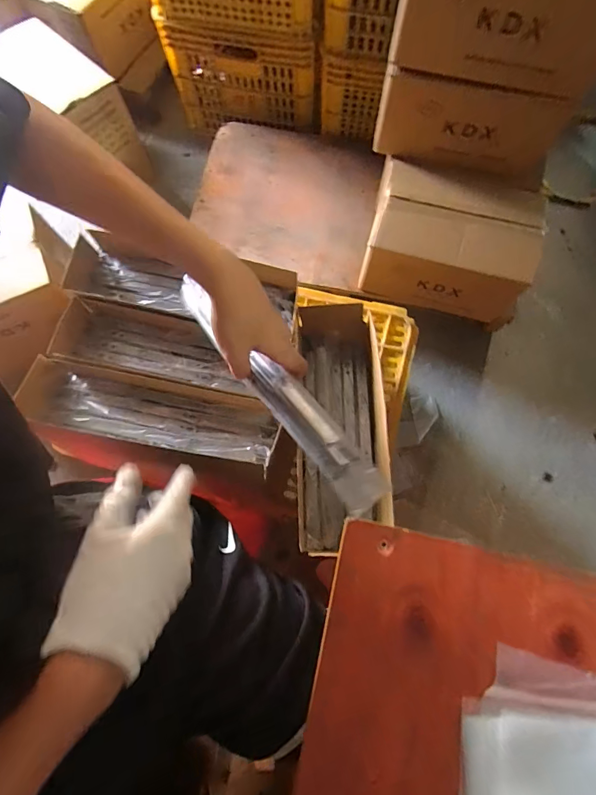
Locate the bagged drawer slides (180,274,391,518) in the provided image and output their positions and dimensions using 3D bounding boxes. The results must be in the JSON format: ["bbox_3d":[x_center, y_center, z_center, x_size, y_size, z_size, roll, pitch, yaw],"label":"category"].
[{"bbox_3d":[-0.035,-0.018,0.414,0.040,0.038,0.335,-39,64,-9],"label":"bagged drawer slides"}]

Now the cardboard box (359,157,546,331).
[{"bbox_3d":[0.324,-0.337,0.837,0.321,0.178,0.227,15,76,4],"label":"cardboard box"}]

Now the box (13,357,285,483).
[{"bbox_3d":[-0.199,0.024,0.508,0.334,0.075,0.104,12,75,4],"label":"box"}]

